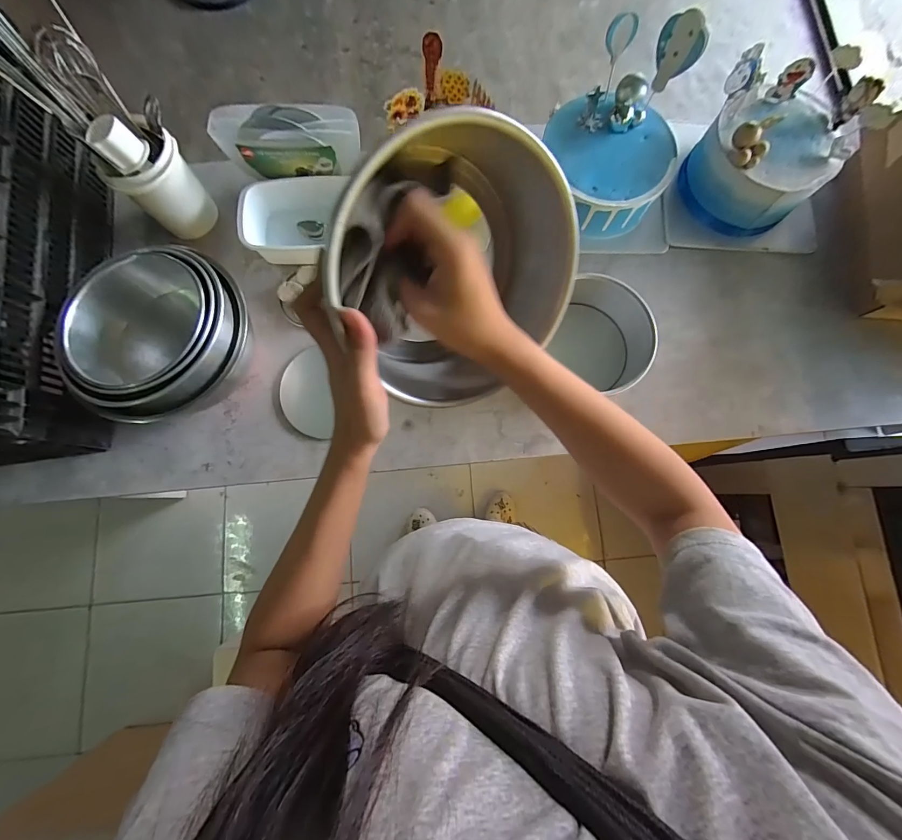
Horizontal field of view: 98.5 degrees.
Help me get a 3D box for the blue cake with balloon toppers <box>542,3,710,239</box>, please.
[{"bbox_3d":[0.260,-0.454,0.618,0.210,0.160,0.237,19,79,3],"label":"blue cake with balloon toppers"}]

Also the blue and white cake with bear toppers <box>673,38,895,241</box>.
[{"bbox_3d":[0.518,-0.432,0.631,0.190,0.159,0.179,-7,79,-2],"label":"blue and white cake with bear toppers"}]

